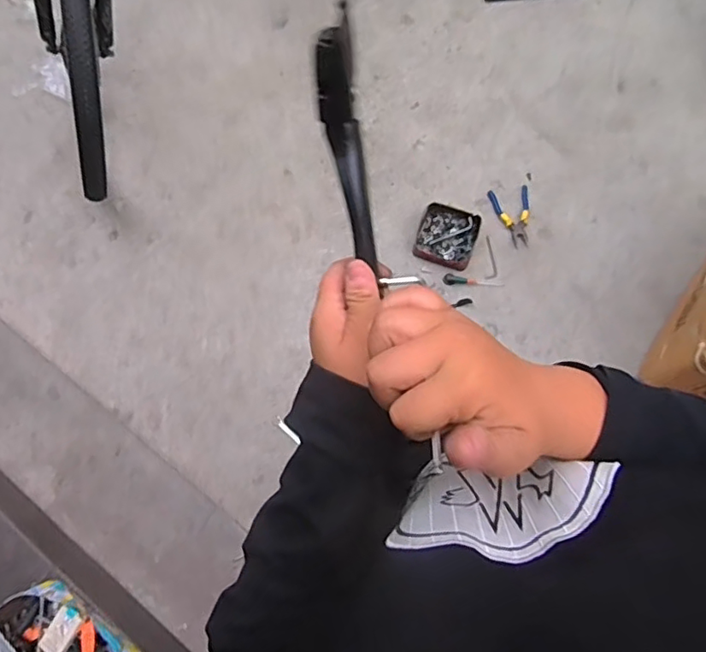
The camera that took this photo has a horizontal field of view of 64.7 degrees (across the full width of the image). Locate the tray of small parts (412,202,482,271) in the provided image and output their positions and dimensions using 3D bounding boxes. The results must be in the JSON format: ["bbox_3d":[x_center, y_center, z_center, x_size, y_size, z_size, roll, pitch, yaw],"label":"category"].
[{"bbox_3d":[0.259,-0.250,1.532,0.162,0.036,0.181,19,75,7],"label":"tray of small parts"}]

